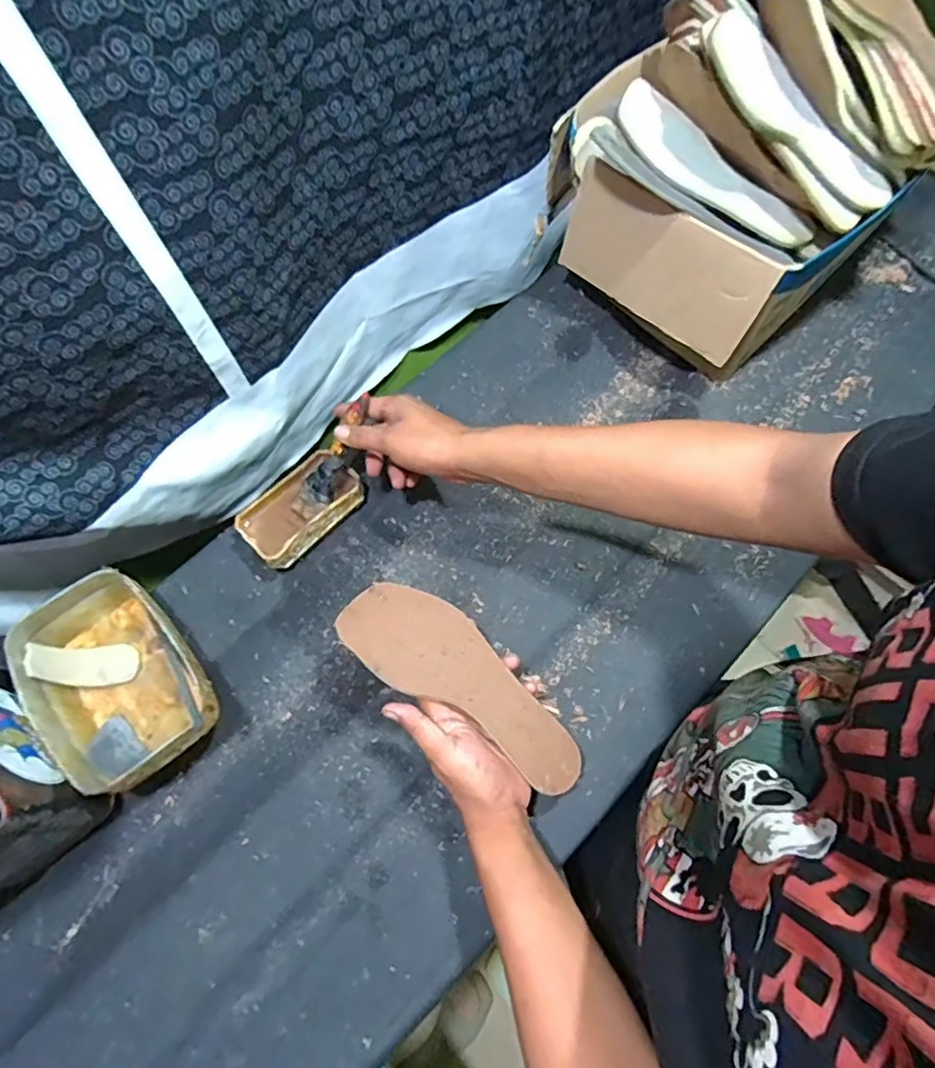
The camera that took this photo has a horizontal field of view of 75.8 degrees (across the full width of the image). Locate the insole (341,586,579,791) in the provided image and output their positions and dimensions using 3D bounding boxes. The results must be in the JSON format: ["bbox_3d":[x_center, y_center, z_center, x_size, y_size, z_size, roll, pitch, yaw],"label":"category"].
[{"bbox_3d":[0.001,0.122,0.519,0.235,0.012,0.083,34,68,4],"label":"insole"}]

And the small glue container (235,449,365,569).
[{"bbox_3d":[-0.172,-0.027,0.626,0.076,0.036,0.129,41,74,15],"label":"small glue container"}]

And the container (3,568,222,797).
[{"bbox_3d":[-0.316,0.131,0.548,0.126,0.068,0.186,-41,73,-15],"label":"container"}]

